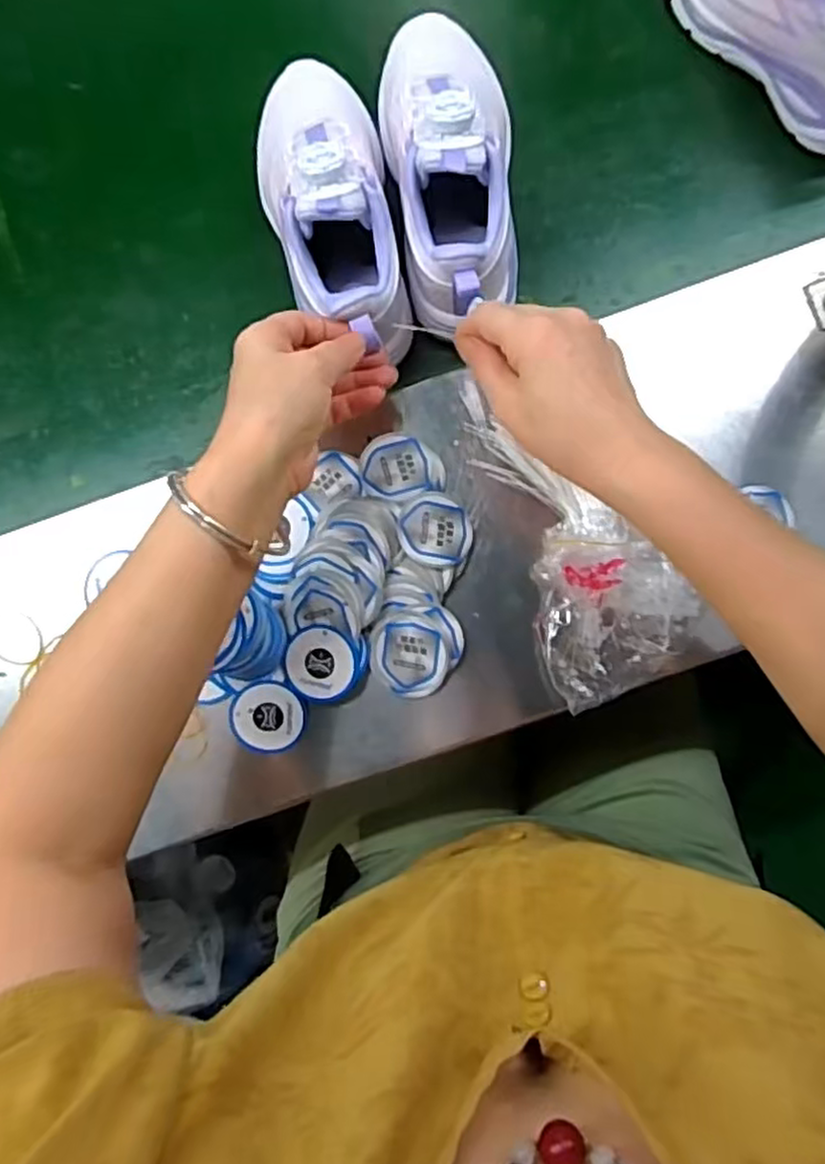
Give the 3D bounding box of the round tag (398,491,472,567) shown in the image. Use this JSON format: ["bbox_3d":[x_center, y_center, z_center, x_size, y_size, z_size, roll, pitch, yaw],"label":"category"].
[{"bbox_3d":[0.015,-0.034,0.466,0.048,0.005,0.047,3,79,-16],"label":"round tag"}]

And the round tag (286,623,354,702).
[{"bbox_3d":[-0.060,0.052,0.463,0.044,0.007,0.047,0,83,3],"label":"round tag"}]

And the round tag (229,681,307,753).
[{"bbox_3d":[-0.094,0.089,0.470,0.048,0.004,0.047,0,94,-7],"label":"round tag"}]

